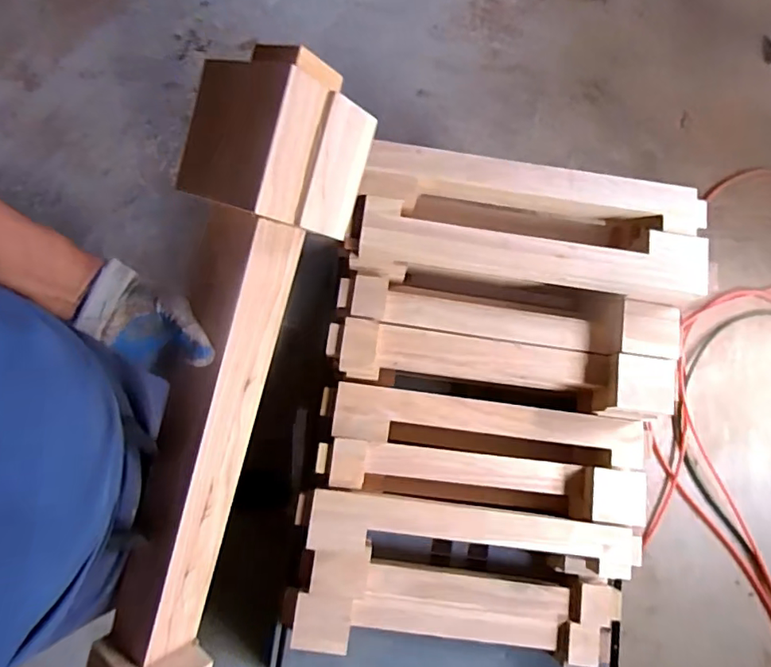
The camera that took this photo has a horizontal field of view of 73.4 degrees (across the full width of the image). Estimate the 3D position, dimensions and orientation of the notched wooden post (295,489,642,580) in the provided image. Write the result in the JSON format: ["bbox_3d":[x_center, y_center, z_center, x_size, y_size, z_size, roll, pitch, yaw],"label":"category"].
[{"bbox_3d":[0.175,0.414,1.067,0.711,0.073,0.117,7,79,-3],"label":"notched wooden post"}]

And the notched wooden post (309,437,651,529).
[{"bbox_3d":[0.204,0.312,1.089,0.684,0.084,0.109,7,79,-3],"label":"notched wooden post"}]

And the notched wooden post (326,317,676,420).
[{"bbox_3d":[0.229,0.073,1.088,0.698,0.142,0.113,8,78,-3],"label":"notched wooden post"}]

